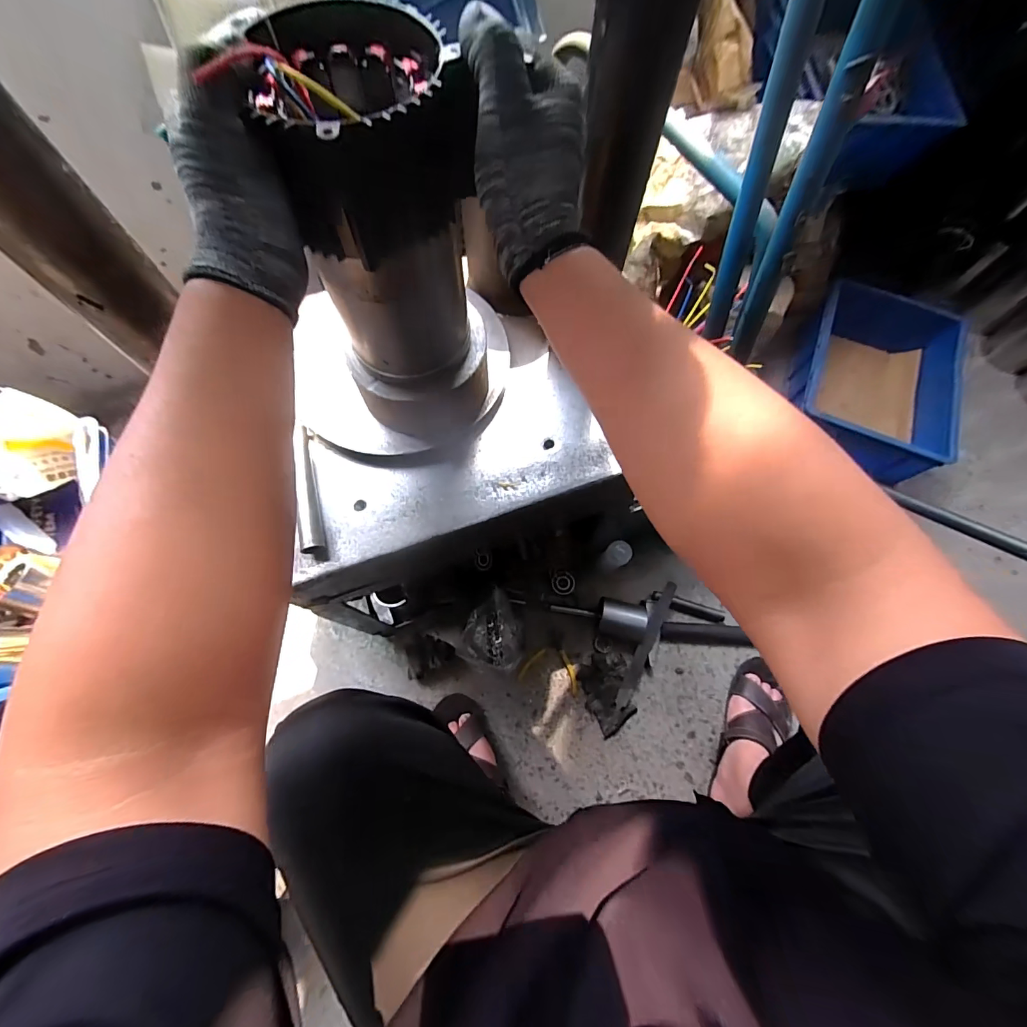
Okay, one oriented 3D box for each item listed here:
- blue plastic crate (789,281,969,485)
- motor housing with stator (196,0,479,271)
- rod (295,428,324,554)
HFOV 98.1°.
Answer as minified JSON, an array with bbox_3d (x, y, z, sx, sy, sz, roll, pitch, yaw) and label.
[{"bbox_3d":[0.817,-0.300,1.062,0.302,0.198,0.426,20,71,6],"label":"blue plastic crate"},{"bbox_3d":[-0.101,-0.253,0.289,0.117,0.078,0.125,-30,73,-11],"label":"motor housing with stator"},{"bbox_3d":[-0.226,-0.029,0.489,0.018,0.019,0.145,-13,71,-6],"label":"rod"}]

